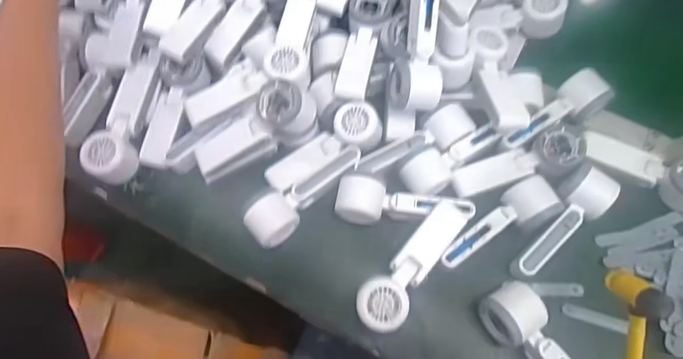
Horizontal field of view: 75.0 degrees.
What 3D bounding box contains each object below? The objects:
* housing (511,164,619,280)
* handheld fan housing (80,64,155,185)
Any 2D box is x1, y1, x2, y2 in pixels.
[{"bbox_3d":[0.263,0.048,0.535,0.157,0.043,0.057,-37,73,-13],"label":"housing"},{"bbox_3d":[-0.290,-0.075,0.582,0.055,0.046,0.163,7,69,2],"label":"handheld fan housing"}]

